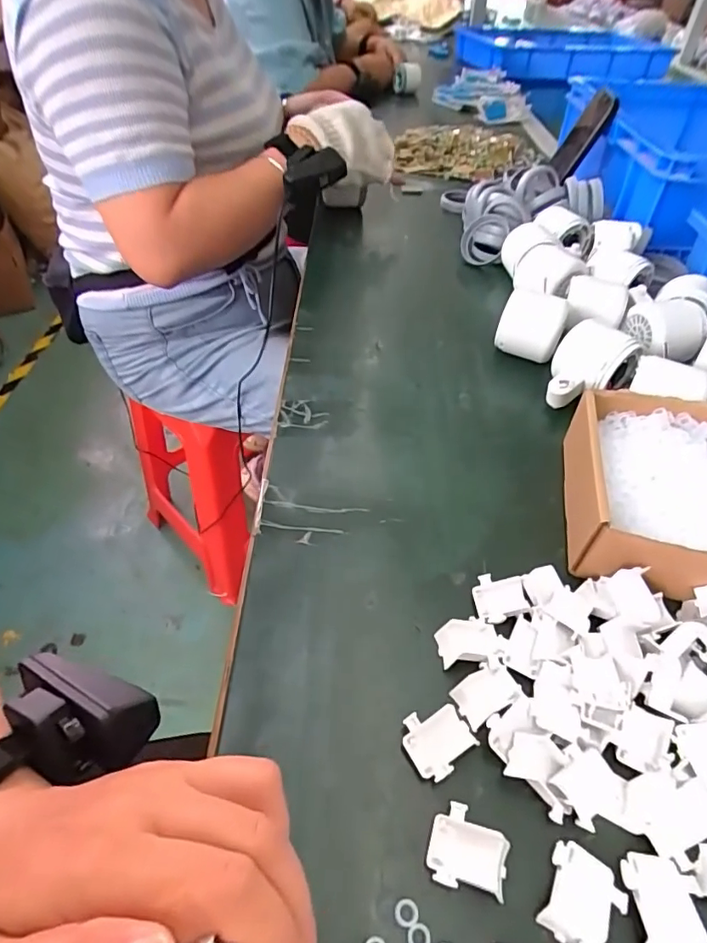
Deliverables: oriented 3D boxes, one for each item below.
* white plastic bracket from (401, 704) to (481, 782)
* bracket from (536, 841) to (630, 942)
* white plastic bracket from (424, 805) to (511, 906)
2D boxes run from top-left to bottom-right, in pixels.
[{"bbox_3d":[0.040,0.129,0.247,0.031,0.010,0.028,-22,51,-22],"label":"white plastic bracket"},{"bbox_3d":[0.094,0.175,0.210,0.030,0.005,0.033,20,49,16],"label":"bracket"},{"bbox_3d":[0.049,0.161,0.220,0.032,0.006,0.029,13,47,10],"label":"white plastic bracket"}]

